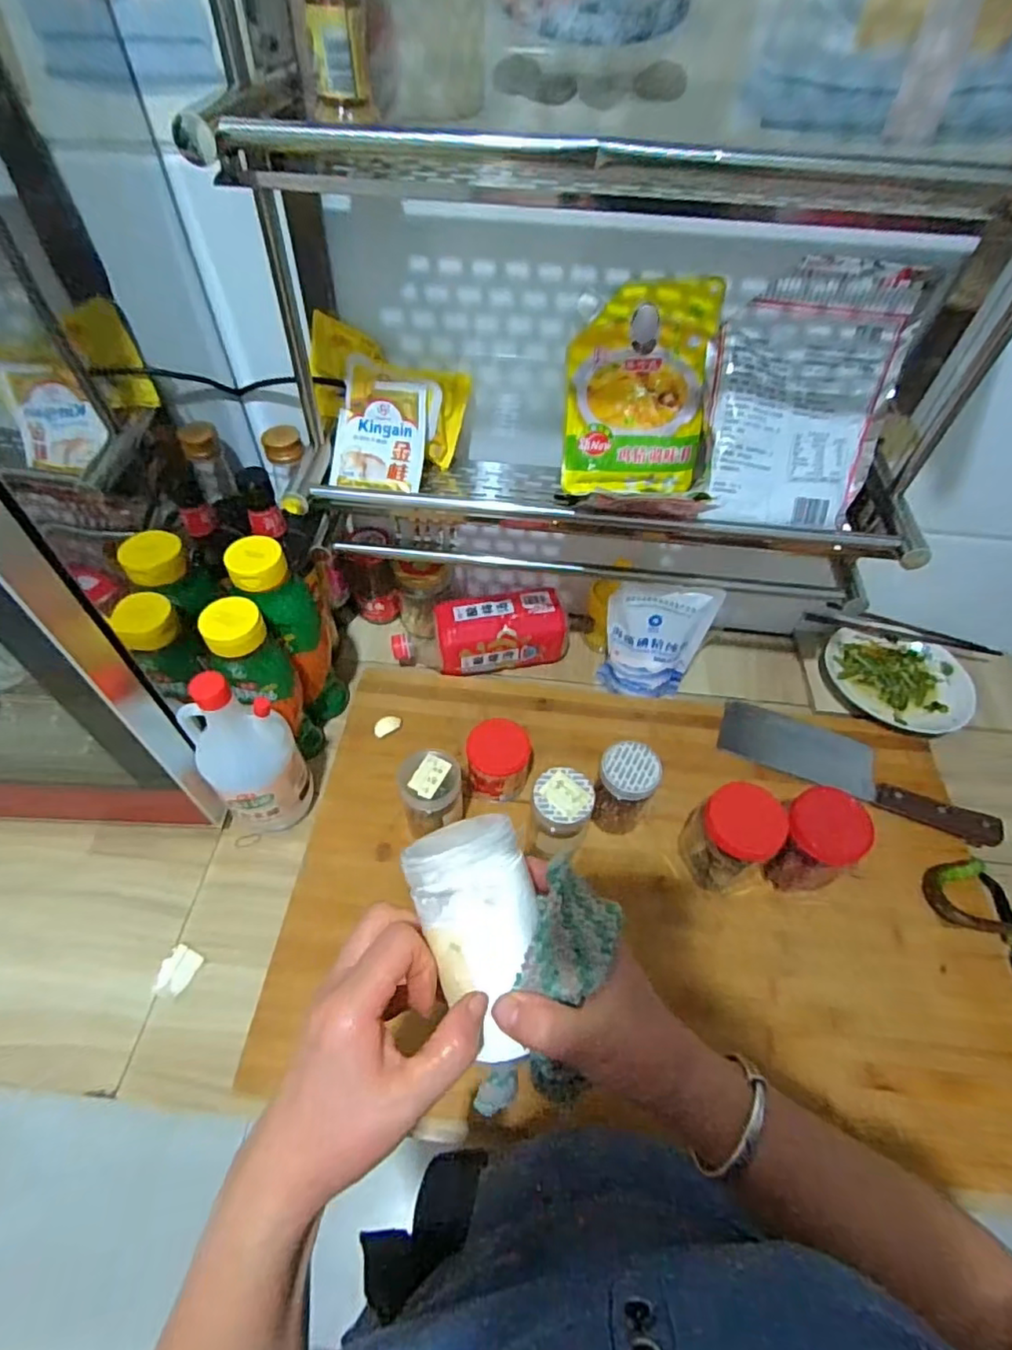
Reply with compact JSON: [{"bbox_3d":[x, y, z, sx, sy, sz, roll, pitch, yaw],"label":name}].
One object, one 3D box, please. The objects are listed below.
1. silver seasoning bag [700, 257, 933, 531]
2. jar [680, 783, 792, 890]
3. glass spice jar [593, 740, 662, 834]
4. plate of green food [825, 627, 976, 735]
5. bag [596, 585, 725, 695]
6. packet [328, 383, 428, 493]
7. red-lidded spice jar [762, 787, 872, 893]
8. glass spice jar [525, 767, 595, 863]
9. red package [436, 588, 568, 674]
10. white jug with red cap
[{"bbox_3d":[0.270,-0.242,0.534,0.166,0.211,0.043,5,12,-2],"label":"silver seasoning bag"},{"bbox_3d":[0.214,0.157,0.578,0.069,0.109,0.070,1,54,-1],"label":"jar"},{"bbox_3d":[0.118,0.119,0.611,0.056,0.102,0.058,1,54,-1],"label":"glass spice jar"},{"bbox_3d":[0.499,0.012,0.774,0.175,0.032,0.158,9,54,4],"label":"plate of green food"},{"bbox_3d":[0.167,-0.037,0.692,0.109,0.175,0.037,13,55,8],"label":"bag"},{"bbox_3d":[-0.124,-0.231,0.585,0.088,0.019,0.100,8,98,6],"label":"packet"},{"bbox_3d":[0.289,0.162,0.570,0.068,0.115,0.068,1,54,-1],"label":"red-lidded spice jar"},{"bbox_3d":[0.052,0.142,0.592,0.058,0.105,0.069,19,56,12],"label":"glass spice jar"},{"bbox_3d":[-0.002,-0.055,0.753,0.166,0.072,0.068,-7,54,-7],"label":"red package"},{"bbox_3d":[-0.245,0.080,0.574,0.087,0.218,0.074,-37,63,-25],"label":"white jug with red cap"}]

